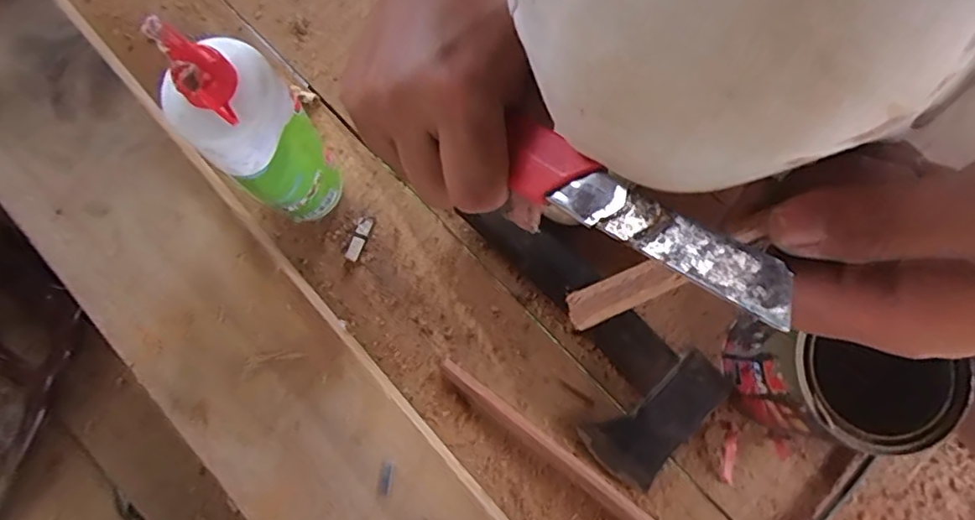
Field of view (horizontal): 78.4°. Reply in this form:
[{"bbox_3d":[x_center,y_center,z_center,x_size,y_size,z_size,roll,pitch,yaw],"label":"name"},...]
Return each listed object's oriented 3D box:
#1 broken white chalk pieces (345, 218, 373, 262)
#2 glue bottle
[{"bbox_3d":[-0.108,-0.018,0.506,0.011,0.005,0.039,20,80,3],"label":"broken white chalk pieces"},{"bbox_3d":[-0.153,-0.081,0.398,0.071,0.244,0.066,-30,81,-6],"label":"glue bottle"}]

